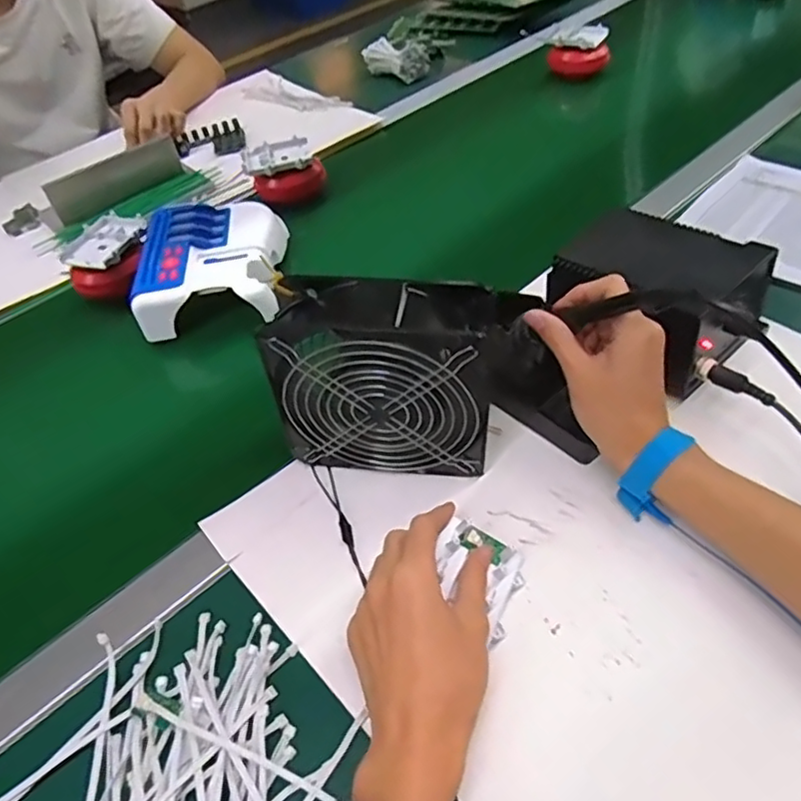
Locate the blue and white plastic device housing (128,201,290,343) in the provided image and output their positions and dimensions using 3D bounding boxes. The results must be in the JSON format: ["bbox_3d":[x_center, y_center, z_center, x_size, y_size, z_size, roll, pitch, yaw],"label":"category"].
[{"bbox_3d":[-0.197,-0.140,0.659,0.142,0.062,0.191,-8,47,1],"label":"blue and white plastic device housing"}]

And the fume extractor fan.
[{"bbox_3d":[-0.006,-0.013,0.453,0.161,0.152,0.064,2,49,8],"label":"fume extractor fan"}]

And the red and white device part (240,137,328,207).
[{"bbox_3d":[-0.149,-0.292,0.804,0.102,0.048,0.072,-12,47,-3],"label":"red and white device part"}]

